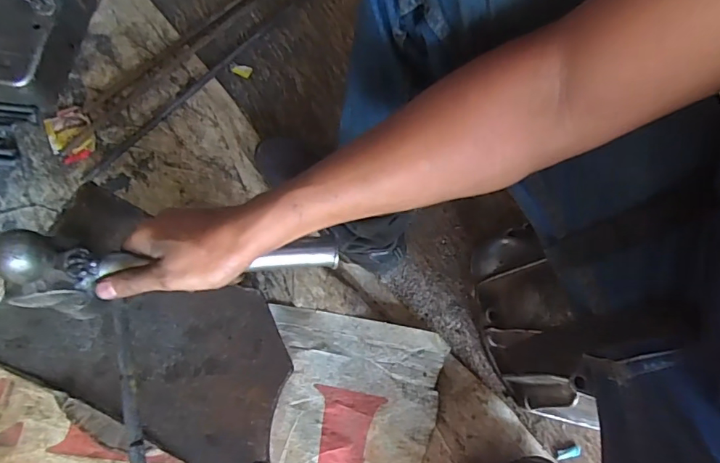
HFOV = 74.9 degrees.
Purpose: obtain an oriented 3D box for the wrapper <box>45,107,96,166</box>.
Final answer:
[{"bbox_3d":[-0.455,-0.152,0.738,0.065,0.005,0.094,-23,75,-9],"label":"wrapper"}]

